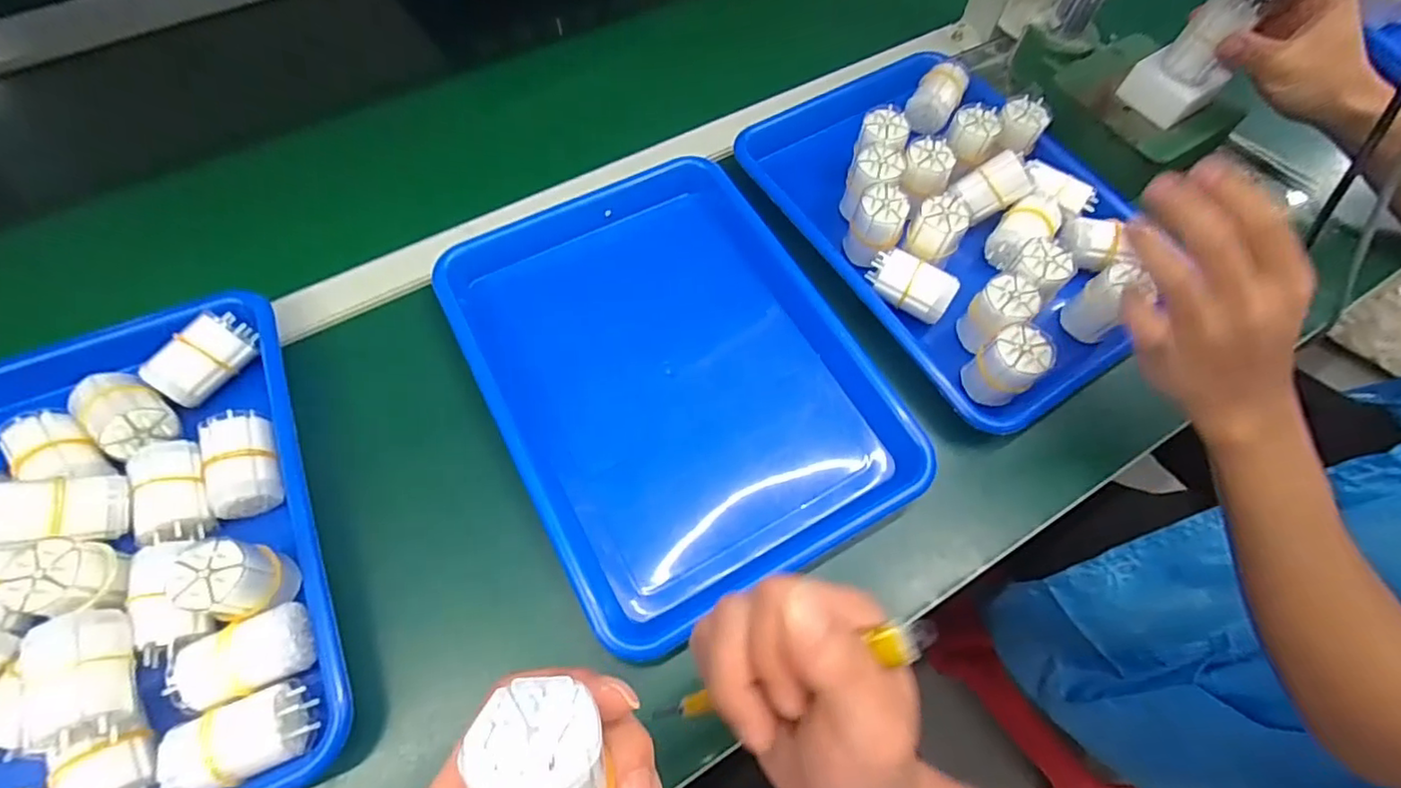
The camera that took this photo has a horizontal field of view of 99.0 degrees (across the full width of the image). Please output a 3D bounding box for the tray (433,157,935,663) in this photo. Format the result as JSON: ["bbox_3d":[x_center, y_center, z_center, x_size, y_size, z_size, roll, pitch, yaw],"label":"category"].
[{"bbox_3d":[-0.023,-0.019,0.440,0.243,0.041,0.326,-26,69,-14],"label":"tray"}]

